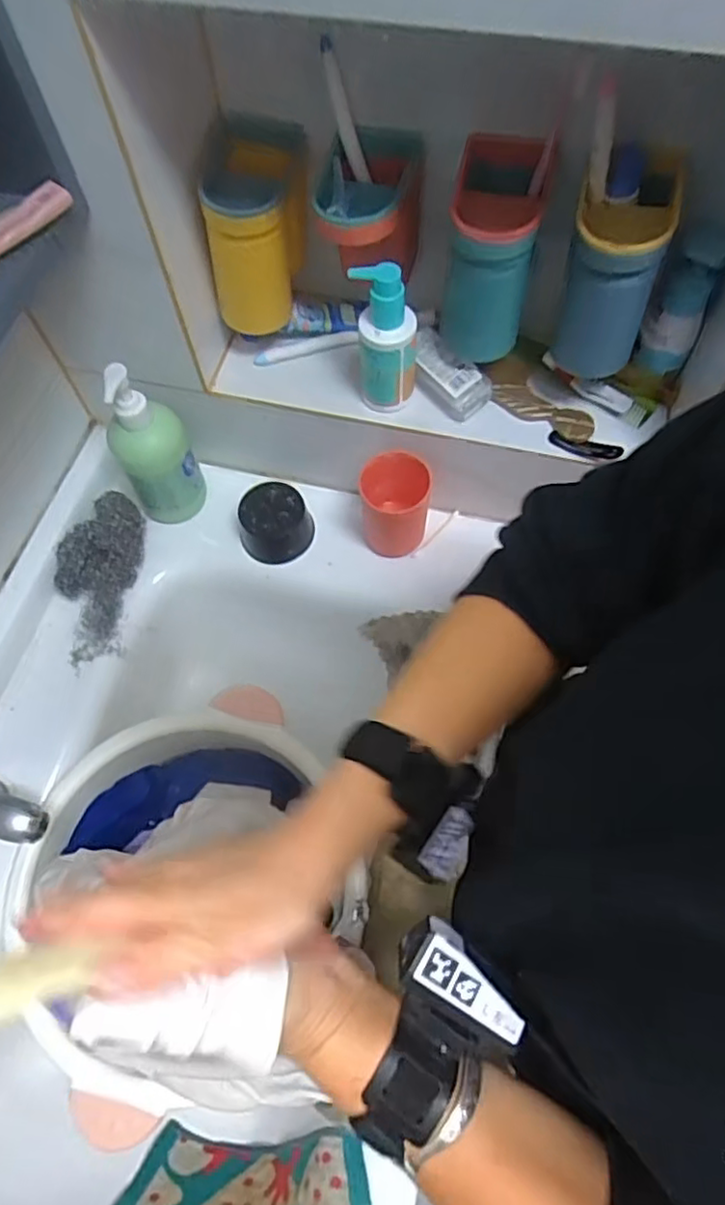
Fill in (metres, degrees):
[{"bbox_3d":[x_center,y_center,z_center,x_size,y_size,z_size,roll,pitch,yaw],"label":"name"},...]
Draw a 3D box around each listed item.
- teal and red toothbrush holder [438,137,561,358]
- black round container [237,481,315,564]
[{"bbox_3d":[0.105,-0.284,0.525,0.069,0.122,0.111,10,65,6],"label":"teal and red toothbrush holder"},{"bbox_3d":[-0.093,-0.083,0.660,0.070,0.043,0.073,-1,64,1],"label":"black round container"}]

